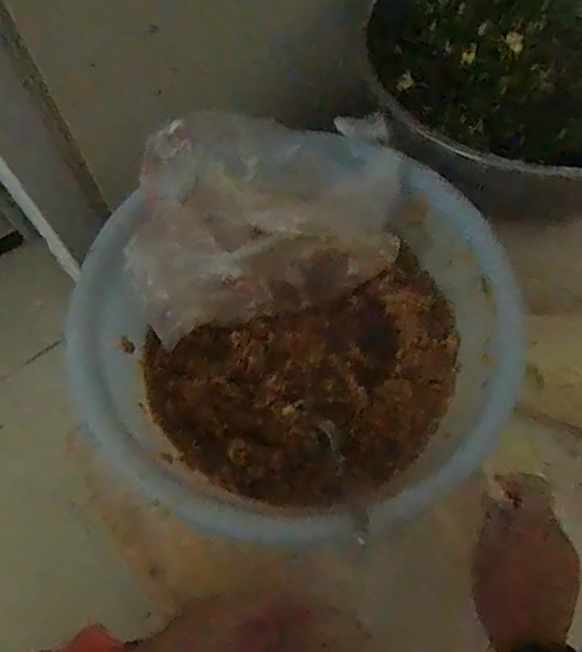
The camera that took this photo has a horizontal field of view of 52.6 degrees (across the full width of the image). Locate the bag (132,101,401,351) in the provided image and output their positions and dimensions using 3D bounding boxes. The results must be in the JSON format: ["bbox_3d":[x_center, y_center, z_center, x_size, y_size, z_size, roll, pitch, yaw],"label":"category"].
[{"bbox_3d":[-0.023,-0.092,0.505,0.235,0.108,0.143,-16,70,-7],"label":"bag"}]

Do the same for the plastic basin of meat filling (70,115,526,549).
[{"bbox_3d":[0.010,-0.008,0.482,0.359,0.101,0.327,0,66,0],"label":"plastic basin of meat filling"}]

